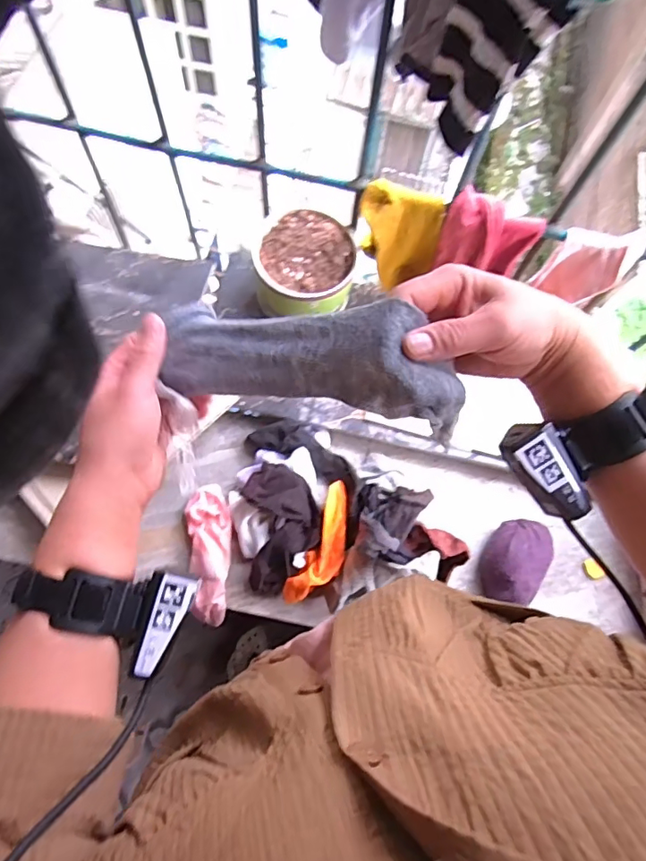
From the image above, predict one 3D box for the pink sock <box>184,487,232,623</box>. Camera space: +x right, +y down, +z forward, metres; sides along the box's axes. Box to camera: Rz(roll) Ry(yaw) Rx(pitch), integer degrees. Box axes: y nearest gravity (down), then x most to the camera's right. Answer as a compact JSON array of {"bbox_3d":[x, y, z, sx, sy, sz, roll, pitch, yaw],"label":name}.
[{"bbox_3d":[-0.137,0.150,0.646,0.051,0.027,0.164,-3,80,-3],"label":"pink sock"}]

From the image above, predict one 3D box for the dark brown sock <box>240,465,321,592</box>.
[{"bbox_3d":[-0.047,0.112,0.633,0.084,0.064,0.135,-6,65,-5],"label":"dark brown sock"}]

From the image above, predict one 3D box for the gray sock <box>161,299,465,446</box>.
[{"bbox_3d":[-0.016,-0.045,0.350,0.205,0.068,0.057,10,63,26],"label":"gray sock"}]

